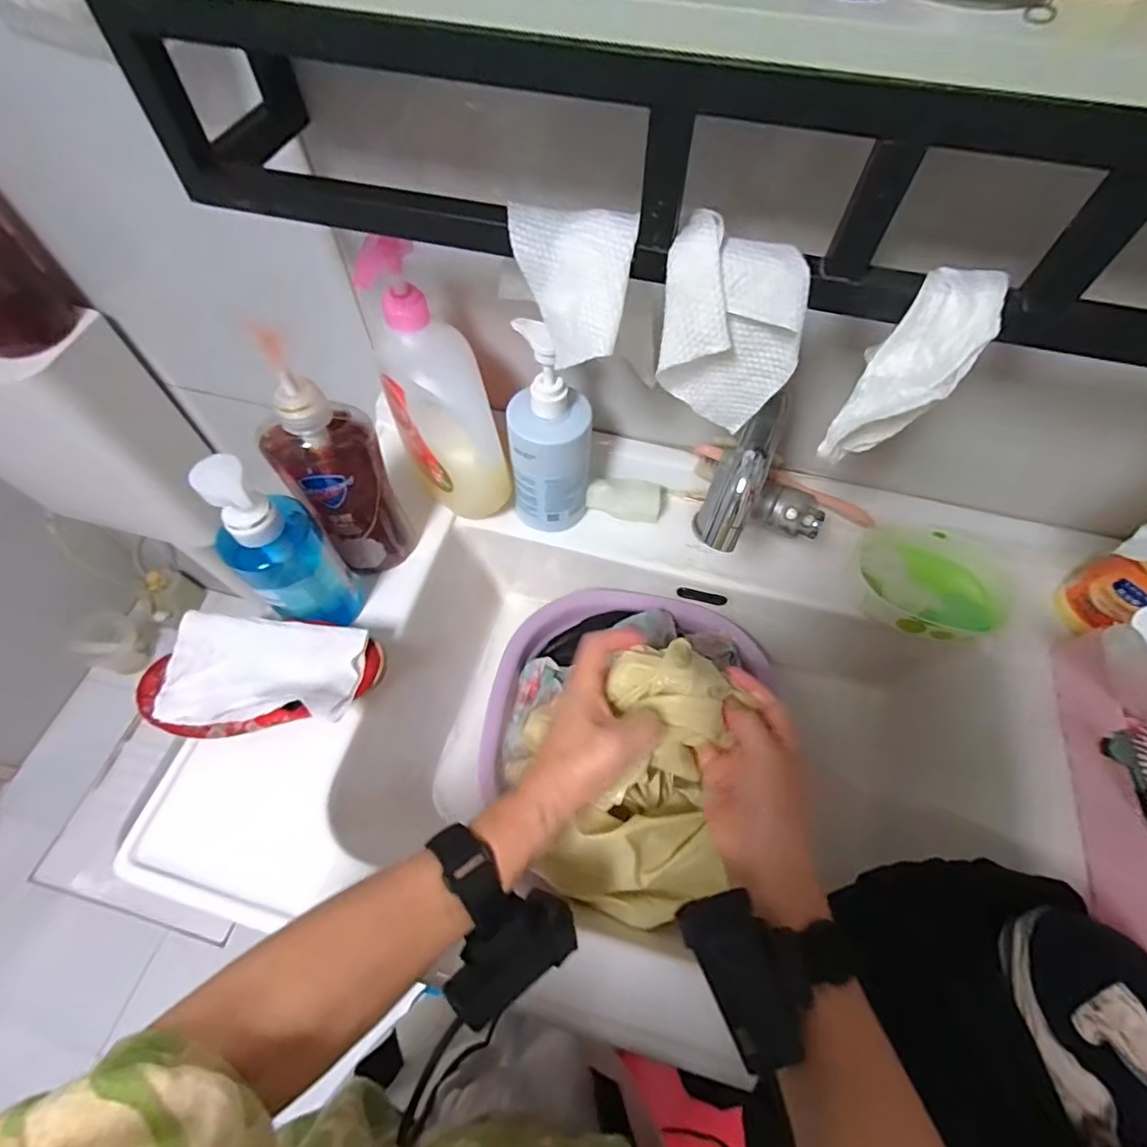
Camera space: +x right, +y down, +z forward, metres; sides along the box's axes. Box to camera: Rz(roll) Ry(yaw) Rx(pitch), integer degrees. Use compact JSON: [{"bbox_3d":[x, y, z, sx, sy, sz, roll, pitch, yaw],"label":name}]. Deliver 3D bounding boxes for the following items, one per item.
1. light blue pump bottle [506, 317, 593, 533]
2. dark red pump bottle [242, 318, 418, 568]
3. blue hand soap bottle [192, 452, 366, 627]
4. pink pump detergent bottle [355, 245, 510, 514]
[{"bbox_3d":[-0.020,-0.116,0.493,0.073,0.197,0.058,-1,61,-2],"label":"light blue pump bottle"},{"bbox_3d":[-0.187,-0.084,0.442,0.072,0.229,0.055,-33,67,-18],"label":"dark red pump bottle"},{"bbox_3d":[-0.228,-0.018,0.432,0.066,0.195,0.053,-38,68,-20],"label":"blue hand soap bottle"},{"bbox_3d":[-0.119,-0.151,0.486,0.076,0.246,0.077,-29,42,-16],"label":"pink pump detergent bottle"}]

